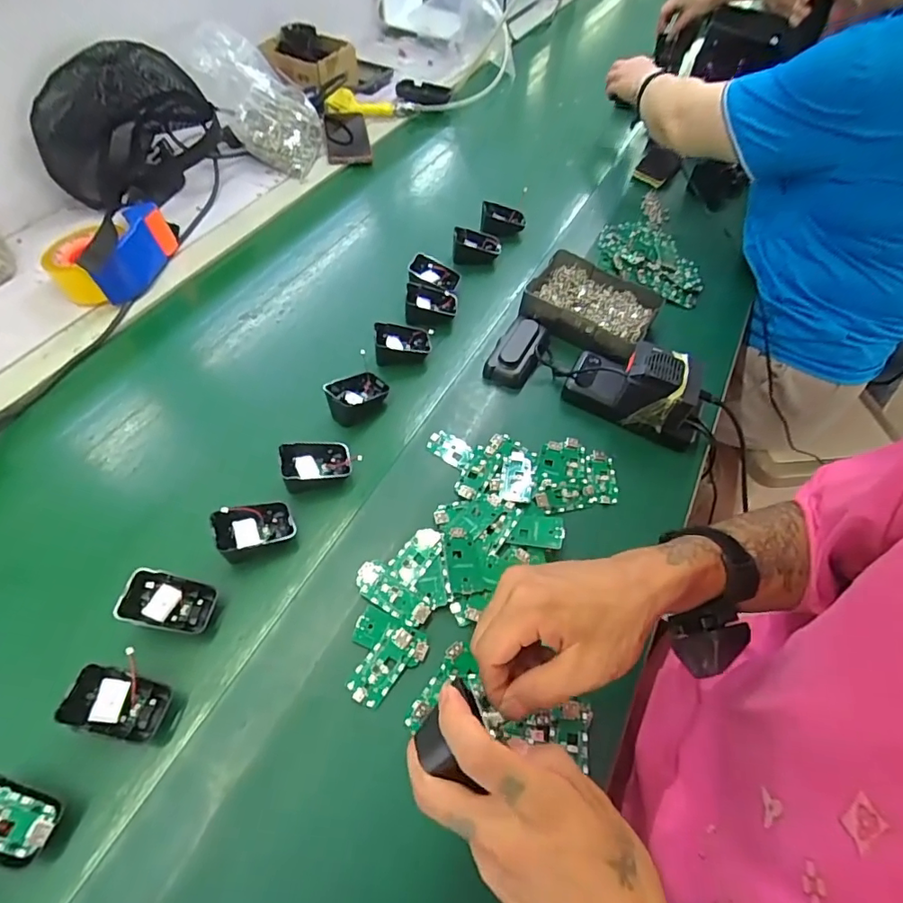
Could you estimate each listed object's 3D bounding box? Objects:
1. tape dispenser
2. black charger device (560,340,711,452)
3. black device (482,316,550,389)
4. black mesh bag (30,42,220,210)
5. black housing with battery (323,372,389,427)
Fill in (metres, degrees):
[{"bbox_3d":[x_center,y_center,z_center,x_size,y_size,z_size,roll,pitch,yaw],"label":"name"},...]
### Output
[{"bbox_3d":[-0.446,-0.264,0.677,0.107,0.075,0.156,15,55,9],"label":"tape dispenser"},{"bbox_3d":[0.213,-0.077,0.581,0.154,0.072,0.074,27,57,17],"label":"black charger device"},{"bbox_3d":[0.081,-0.124,0.635,0.052,0.032,0.103,23,56,14],"label":"black device"},{"bbox_3d":[-0.485,-0.478,0.767,0.097,0.171,0.231,26,57,14],"label":"black mesh bag"},{"bbox_3d":[-0.104,-0.061,0.583,0.065,0.032,0.050,-30,60,-22],"label":"black housing with battery"}]

